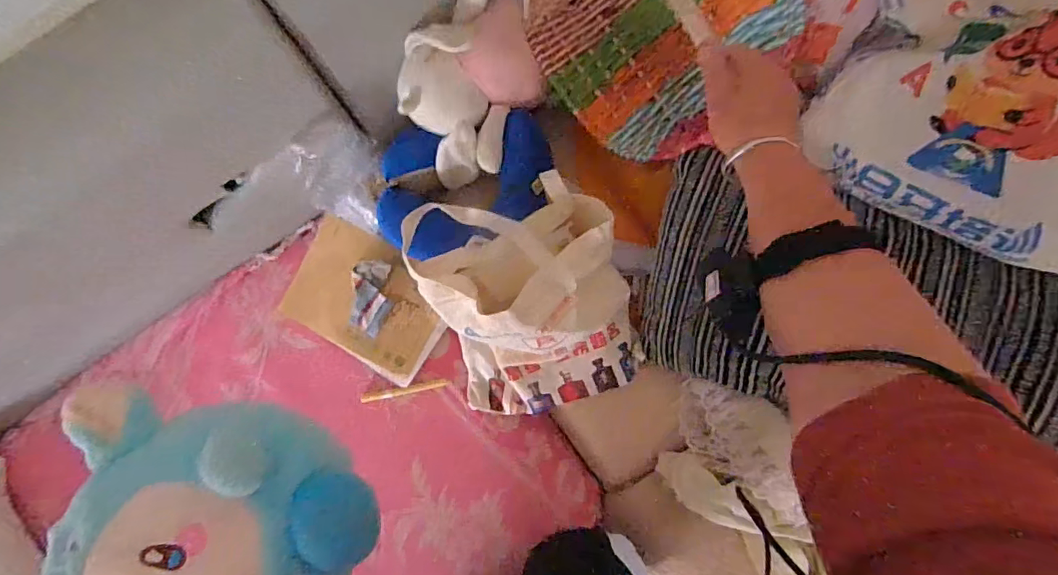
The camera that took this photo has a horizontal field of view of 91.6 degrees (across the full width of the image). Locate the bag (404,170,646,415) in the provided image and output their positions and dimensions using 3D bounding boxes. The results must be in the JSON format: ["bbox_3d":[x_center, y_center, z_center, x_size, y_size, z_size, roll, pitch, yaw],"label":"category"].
[{"bbox_3d":[0.004,0.019,0.736,0.279,0.201,0.318,-17,83,-1],"label":"bag"}]

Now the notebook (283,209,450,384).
[{"bbox_3d":[-0.260,0.017,0.829,0.257,0.023,0.182,29,93,6],"label":"notebook"}]

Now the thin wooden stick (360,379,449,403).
[{"bbox_3d":[-0.199,0.165,0.824,0.140,0.012,0.014,-11,83,0],"label":"thin wooden stick"}]

